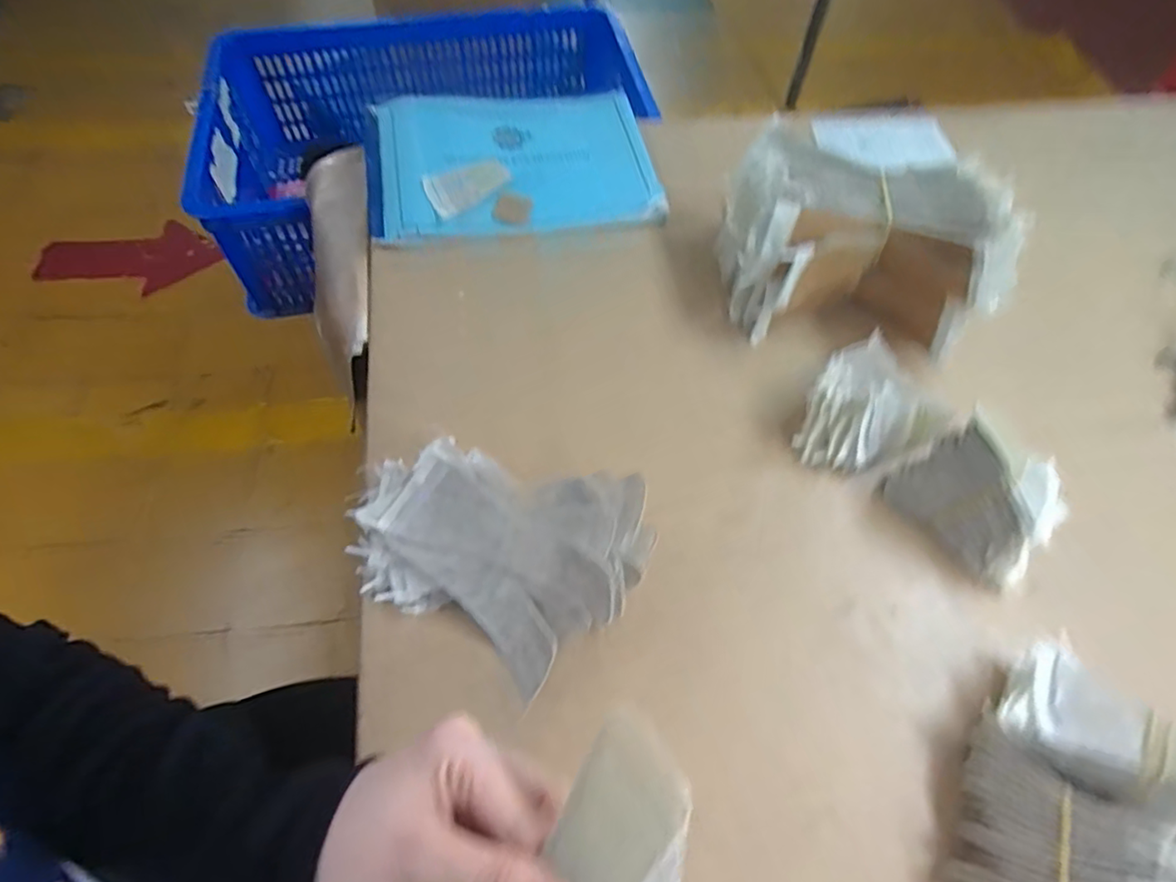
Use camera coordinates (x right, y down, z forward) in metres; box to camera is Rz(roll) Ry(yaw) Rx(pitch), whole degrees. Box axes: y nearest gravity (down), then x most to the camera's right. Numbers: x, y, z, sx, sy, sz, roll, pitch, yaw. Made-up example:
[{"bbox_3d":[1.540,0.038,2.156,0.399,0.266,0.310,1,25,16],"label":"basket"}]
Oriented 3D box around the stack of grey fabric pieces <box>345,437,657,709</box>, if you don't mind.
[{"bbox_3d":[-0.062,0.065,0.433,0.192,0.070,0.149,28,63,15],"label":"stack of grey fabric pieces"}]

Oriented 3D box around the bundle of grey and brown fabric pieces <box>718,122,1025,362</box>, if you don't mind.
[{"bbox_3d":[0.237,-0.172,0.560,0.226,0.108,0.152,7,60,4],"label":"bundle of grey and brown fabric pieces"}]

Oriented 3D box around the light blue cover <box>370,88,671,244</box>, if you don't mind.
[{"bbox_3d":[-0.081,-0.295,0.671,0.291,0.043,0.204,-10,60,-6],"label":"light blue cover"}]

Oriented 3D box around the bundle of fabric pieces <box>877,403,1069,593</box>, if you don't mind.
[{"bbox_3d":[0.290,0.034,0.454,0.075,0.083,0.110,-34,65,-19],"label":"bundle of fabric pieces"}]

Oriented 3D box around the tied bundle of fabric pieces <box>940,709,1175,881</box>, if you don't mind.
[{"bbox_3d":[0.265,0.228,0.351,0.105,0.058,0.096,24,62,13],"label":"tied bundle of fabric pieces"}]

